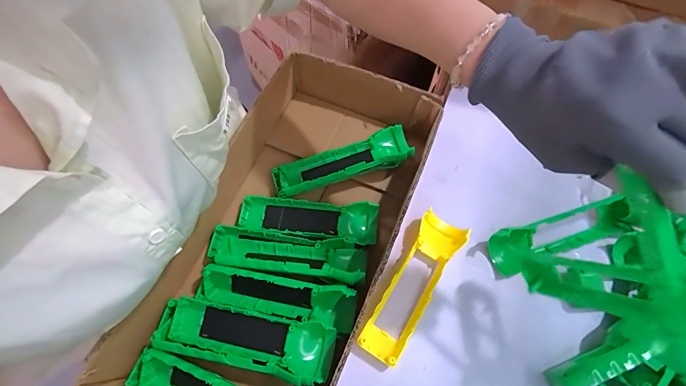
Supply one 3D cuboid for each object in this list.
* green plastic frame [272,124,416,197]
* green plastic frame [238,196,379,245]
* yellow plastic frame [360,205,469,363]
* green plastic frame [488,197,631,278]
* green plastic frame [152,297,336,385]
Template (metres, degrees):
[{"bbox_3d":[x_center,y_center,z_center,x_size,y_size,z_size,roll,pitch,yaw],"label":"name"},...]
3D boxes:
[{"bbox_3d":[-0.001,-0.038,0.438,0.174,0.039,0.054,-13,64,-7],"label":"green plastic frame"},{"bbox_3d":[-0.041,0.034,0.430,0.163,0.033,0.049,7,65,4],"label":"green plastic frame"},{"bbox_3d":[0.072,0.093,0.366,0.051,0.031,0.164,33,69,15],"label":"yellow plastic frame"},{"bbox_3d":[0.242,0.044,0.381,0.164,0.040,0.041,-16,65,-7],"label":"green plastic frame"},{"bbox_3d":[-0.098,0.144,0.346,0.174,0.029,0.051,10,65,5],"label":"green plastic frame"}]

